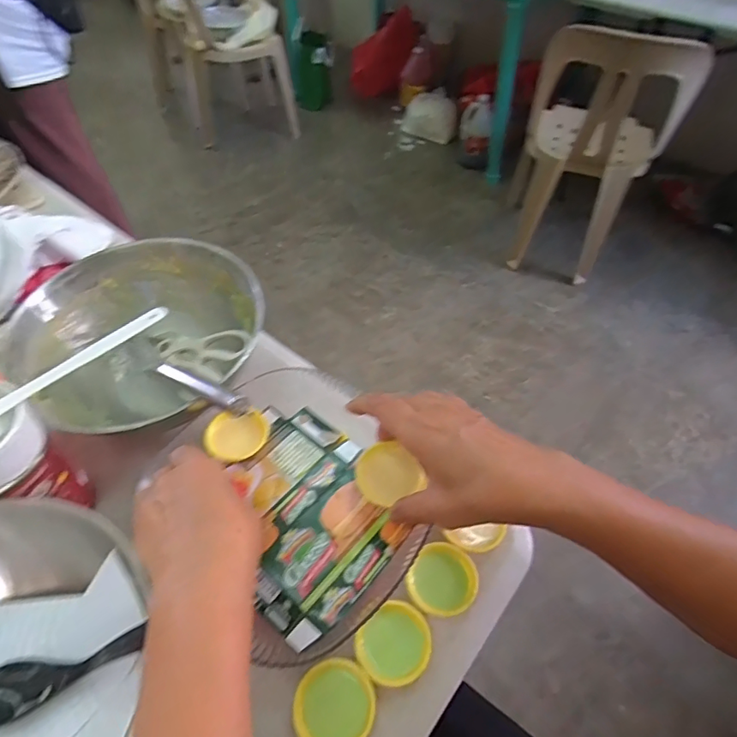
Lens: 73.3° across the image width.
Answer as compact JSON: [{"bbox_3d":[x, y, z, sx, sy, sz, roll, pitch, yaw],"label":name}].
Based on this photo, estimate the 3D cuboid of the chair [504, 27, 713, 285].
[{"bbox_3d":[0.658,-0.646,1.542,0.427,0.721,0.474,23,55,17],"label":"chair"}]

